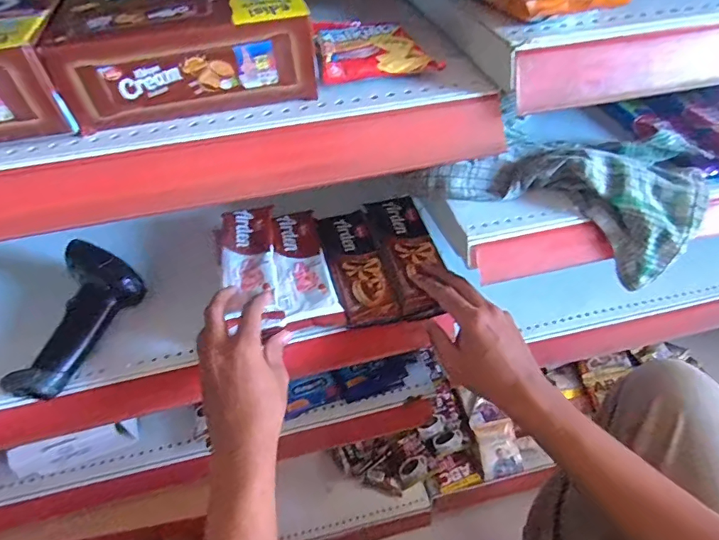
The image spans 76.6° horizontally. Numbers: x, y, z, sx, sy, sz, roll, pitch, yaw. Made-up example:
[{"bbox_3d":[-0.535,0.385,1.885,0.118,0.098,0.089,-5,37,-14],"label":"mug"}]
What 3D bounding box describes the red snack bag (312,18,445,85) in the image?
[{"bbox_3d":[0.009,-0.167,0.341,0.083,0.013,0.076,-9,48,-6],"label":"red snack bag"}]

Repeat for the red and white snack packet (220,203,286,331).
[{"bbox_3d":[-0.119,-0.010,0.492,0.058,0.020,0.183,-10,46,-7],"label":"red and white snack packet"}]

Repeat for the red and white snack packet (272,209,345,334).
[{"bbox_3d":[-0.064,-0.012,0.518,0.061,0.019,0.176,-10,48,-6],"label":"red and white snack packet"}]

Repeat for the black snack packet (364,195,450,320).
[{"bbox_3d":[0.053,-0.020,0.526,0.064,0.030,0.169,-8,51,-4],"label":"black snack packet"}]

